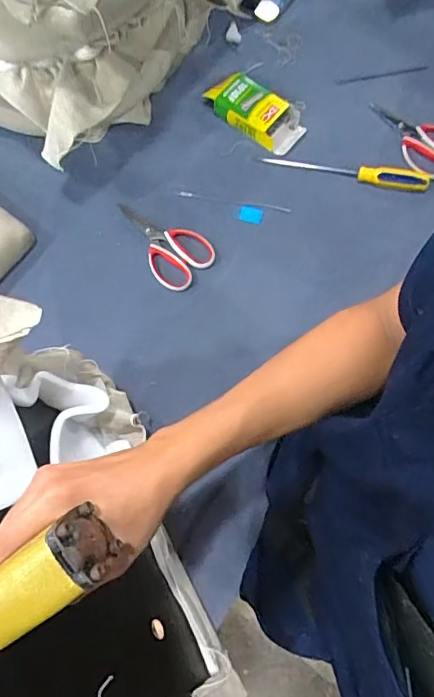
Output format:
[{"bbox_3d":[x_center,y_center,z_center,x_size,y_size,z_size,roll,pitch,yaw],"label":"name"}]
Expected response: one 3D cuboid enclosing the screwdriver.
[{"bbox_3d":[0.215,-0.297,0.827,0.269,0.029,0.034,10,74,4],"label":"screwdriver"}]

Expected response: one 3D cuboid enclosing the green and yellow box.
[{"bbox_3d":[0.070,-0.417,0.857,0.172,0.039,0.089,33,77,10],"label":"green and yellow box"}]

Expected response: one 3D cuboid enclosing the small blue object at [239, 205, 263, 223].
[{"bbox_3d":[0.057,-0.224,0.822,0.035,0.004,0.027,14,74,5],"label":"small blue object"}]

